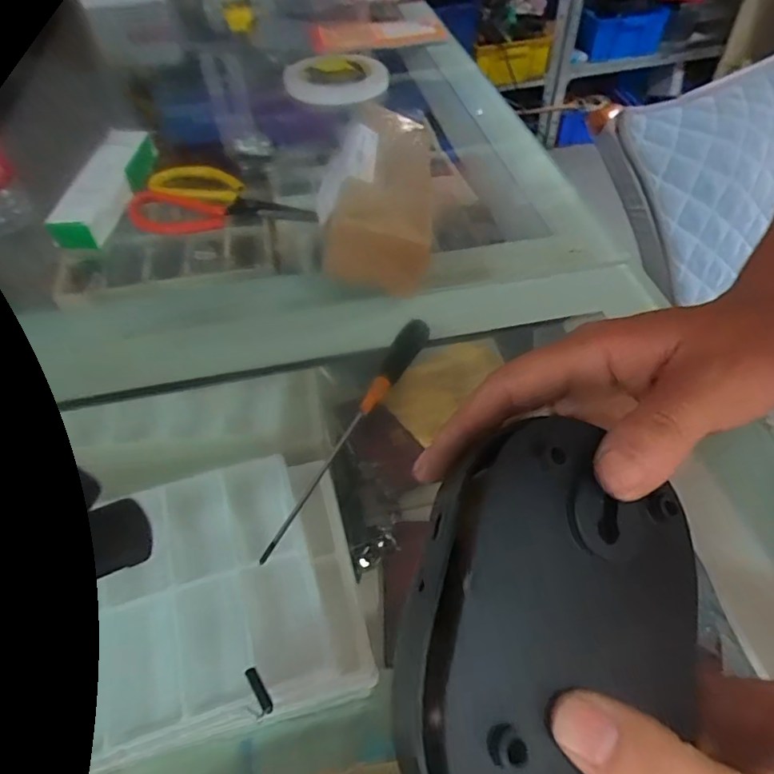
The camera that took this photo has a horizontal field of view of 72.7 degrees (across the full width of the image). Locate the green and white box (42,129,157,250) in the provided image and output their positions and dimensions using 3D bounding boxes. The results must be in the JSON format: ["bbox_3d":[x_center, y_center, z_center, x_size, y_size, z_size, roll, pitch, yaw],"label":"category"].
[{"bbox_3d":[-0.243,-0.182,0.464,0.043,0.031,0.153,2,51,4],"label":"green and white box"}]

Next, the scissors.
[{"bbox_3d":[-0.145,-0.167,0.468,0.151,0.023,0.086,-8,51,-4],"label":"scissors"}]

